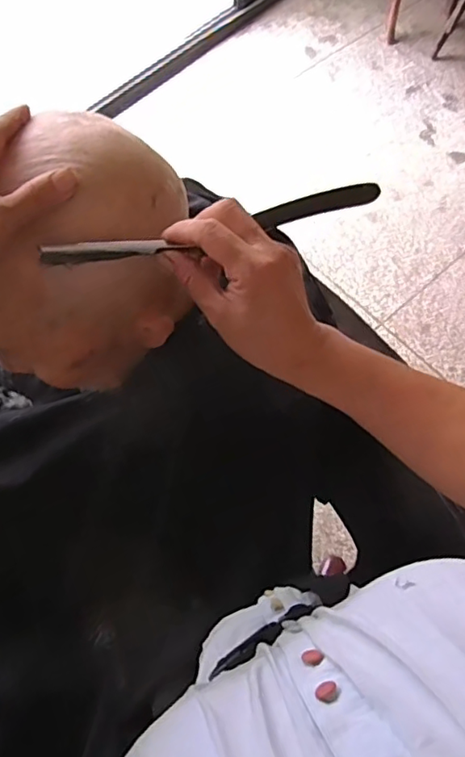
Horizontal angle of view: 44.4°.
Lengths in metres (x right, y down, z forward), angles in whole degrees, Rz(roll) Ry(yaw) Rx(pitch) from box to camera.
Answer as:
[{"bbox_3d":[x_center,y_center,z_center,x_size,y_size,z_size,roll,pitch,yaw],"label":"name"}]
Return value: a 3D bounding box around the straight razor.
[{"bbox_3d":[-0.009,-0.102,0.380,0.229,0.022,0.013,-16,67,-13],"label":"straight razor"}]

